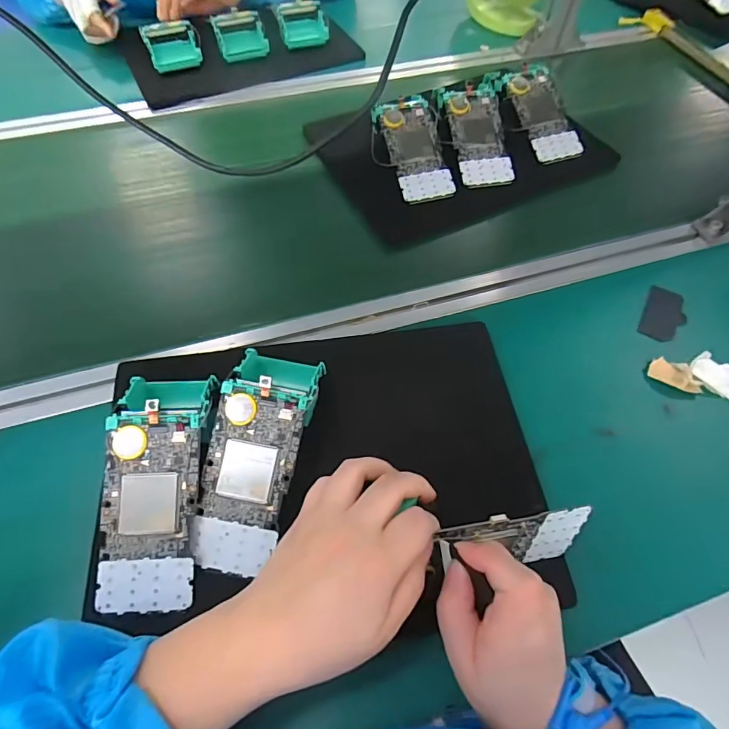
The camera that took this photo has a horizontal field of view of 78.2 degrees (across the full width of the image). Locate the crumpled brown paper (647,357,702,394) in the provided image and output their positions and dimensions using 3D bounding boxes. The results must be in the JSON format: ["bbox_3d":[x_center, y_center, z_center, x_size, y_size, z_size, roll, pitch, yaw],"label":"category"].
[{"bbox_3d":[0.294,0.011,0.422,0.045,0.017,0.024,33,64,16],"label":"crumpled brown paper"}]

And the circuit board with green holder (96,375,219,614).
[{"bbox_3d":[-0.155,0.085,0.332,0.068,0.044,0.169,1,60,-2],"label":"circuit board with green holder"}]

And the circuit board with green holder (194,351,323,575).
[{"bbox_3d":[-0.086,0.070,0.352,0.074,0.051,0.169,11,73,4],"label":"circuit board with green holder"}]

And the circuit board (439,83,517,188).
[{"bbox_3d":[0.146,-0.295,0.579,0.069,0.015,0.149,-9,77,-8],"label":"circuit board"}]

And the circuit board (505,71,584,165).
[{"bbox_3d":[0.239,-0.330,0.598,0.065,0.013,0.131,-18,82,-13],"label":"circuit board"}]

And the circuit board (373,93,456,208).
[{"bbox_3d":[0.063,-0.270,0.563,0.070,0.015,0.148,-13,79,-10],"label":"circuit board"}]

